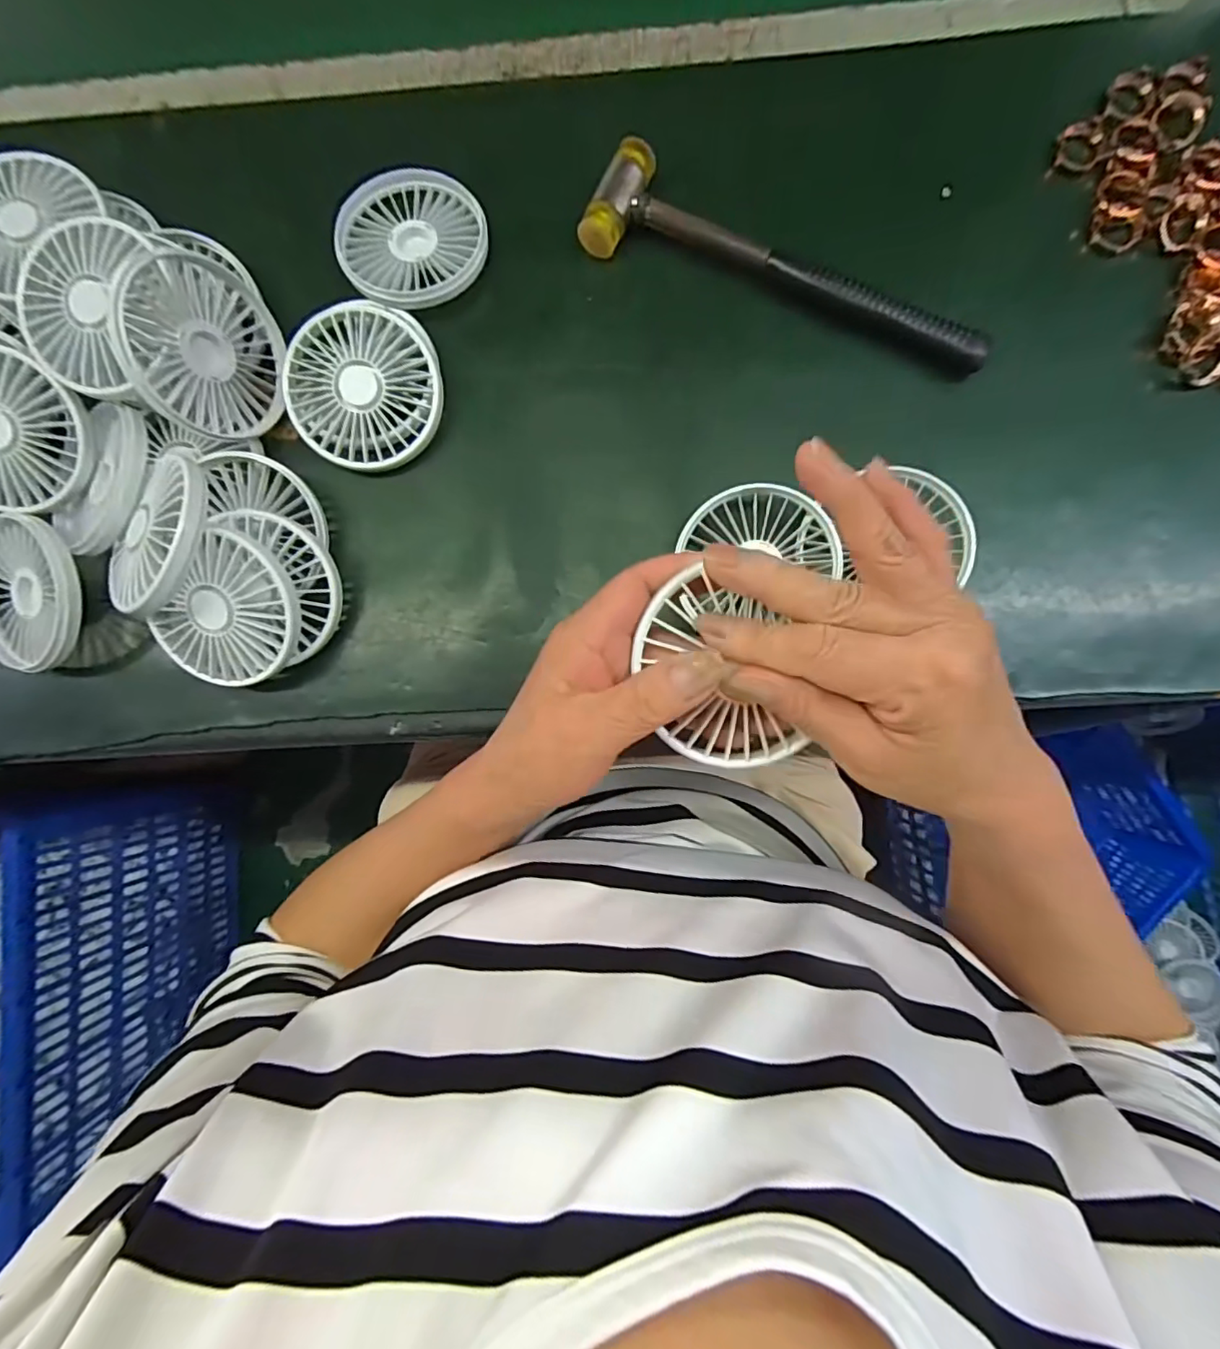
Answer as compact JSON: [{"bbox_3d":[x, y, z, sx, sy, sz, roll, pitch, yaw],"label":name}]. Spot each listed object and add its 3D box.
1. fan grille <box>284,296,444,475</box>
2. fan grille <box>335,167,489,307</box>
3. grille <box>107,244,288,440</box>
[{"bbox_3d":[-0.144,-0.169,0.337,0.091,0.016,0.091,-1,99,-3],"label":"fan grille"},{"bbox_3d":[-0.122,-0.271,0.348,0.087,0.013,0.097,-24,86,2],"label":"fan grille"},{"bbox_3d":[-0.229,-0.181,0.320,0.024,0.085,0.089,7,87,26],"label":"grille"}]

